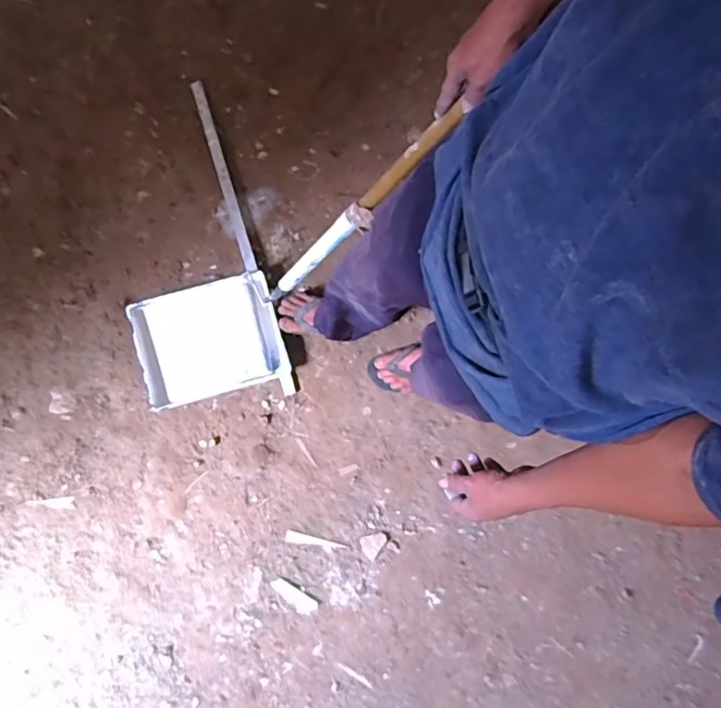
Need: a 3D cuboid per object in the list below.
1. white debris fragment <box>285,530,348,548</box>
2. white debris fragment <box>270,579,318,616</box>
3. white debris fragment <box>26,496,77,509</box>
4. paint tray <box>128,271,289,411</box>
[{"bbox_3d":[-0.104,0.437,1.314,0.143,0.009,0.025,12,81,-1],"label":"white debris fragment"},{"bbox_3d":[-0.153,0.557,1.292,0.116,0.008,0.042,34,81,3],"label":"white debris fragment"},{"bbox_3d":[-0.734,0.352,1.341,0.112,0.008,0.028,3,81,-2],"label":"white debris fragment"},{"bbox_3d":[-0.372,-0.035,1.396,0.343,0.048,0.279,-18,82,-5],"label":"paint tray"}]

